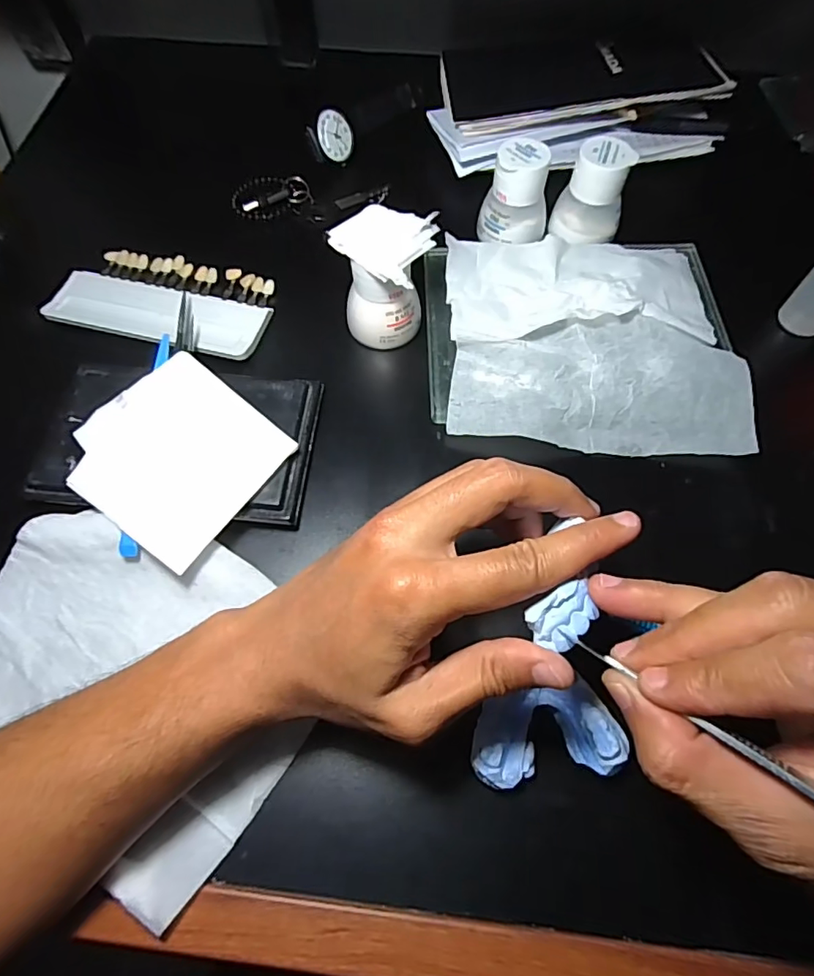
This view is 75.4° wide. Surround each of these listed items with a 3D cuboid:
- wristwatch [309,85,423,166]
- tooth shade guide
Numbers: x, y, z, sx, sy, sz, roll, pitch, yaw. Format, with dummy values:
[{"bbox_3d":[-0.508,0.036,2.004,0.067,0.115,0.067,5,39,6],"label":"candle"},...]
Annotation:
[{"bbox_3d":[-0.037,-0.321,0.447,0.031,0.032,0.131,36,70,16],"label":"wristwatch"},{"bbox_3d":[-0.169,-0.132,0.367,0.147,0.015,0.083,16,61,8],"label":"tooth shade guide"}]

